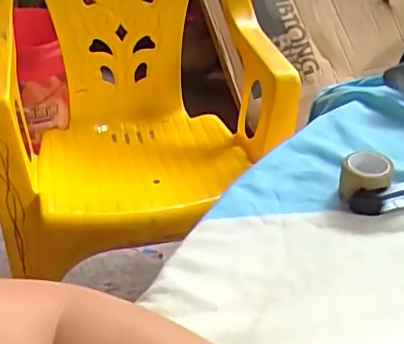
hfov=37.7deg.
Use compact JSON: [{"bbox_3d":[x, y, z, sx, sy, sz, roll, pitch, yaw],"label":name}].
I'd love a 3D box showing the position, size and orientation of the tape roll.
[{"bbox_3d":[0.115,0.004,0.417,0.033,0.025,0.032,10,37,13],"label":"tape roll"}]

